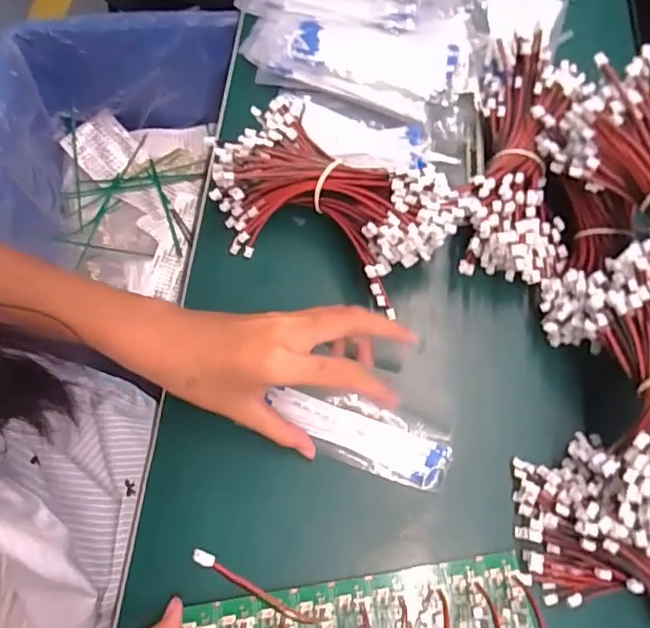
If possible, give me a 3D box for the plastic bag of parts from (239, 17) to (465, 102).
[{"bbox_3d":[0.026,-0.223,0.463,0.174,0.014,0.086,12,68,3],"label":"plastic bag of parts"}]

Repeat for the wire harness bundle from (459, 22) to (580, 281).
[{"bbox_3d":[0.143,-0.109,0.401,0.074,0.048,0.170,12,68,3],"label":"wire harness bundle"}]

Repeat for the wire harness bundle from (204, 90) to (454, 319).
[{"bbox_3d":[0.002,-0.078,0.386,0.165,0.040,0.104,32,71,11],"label":"wire harness bundle"}]

